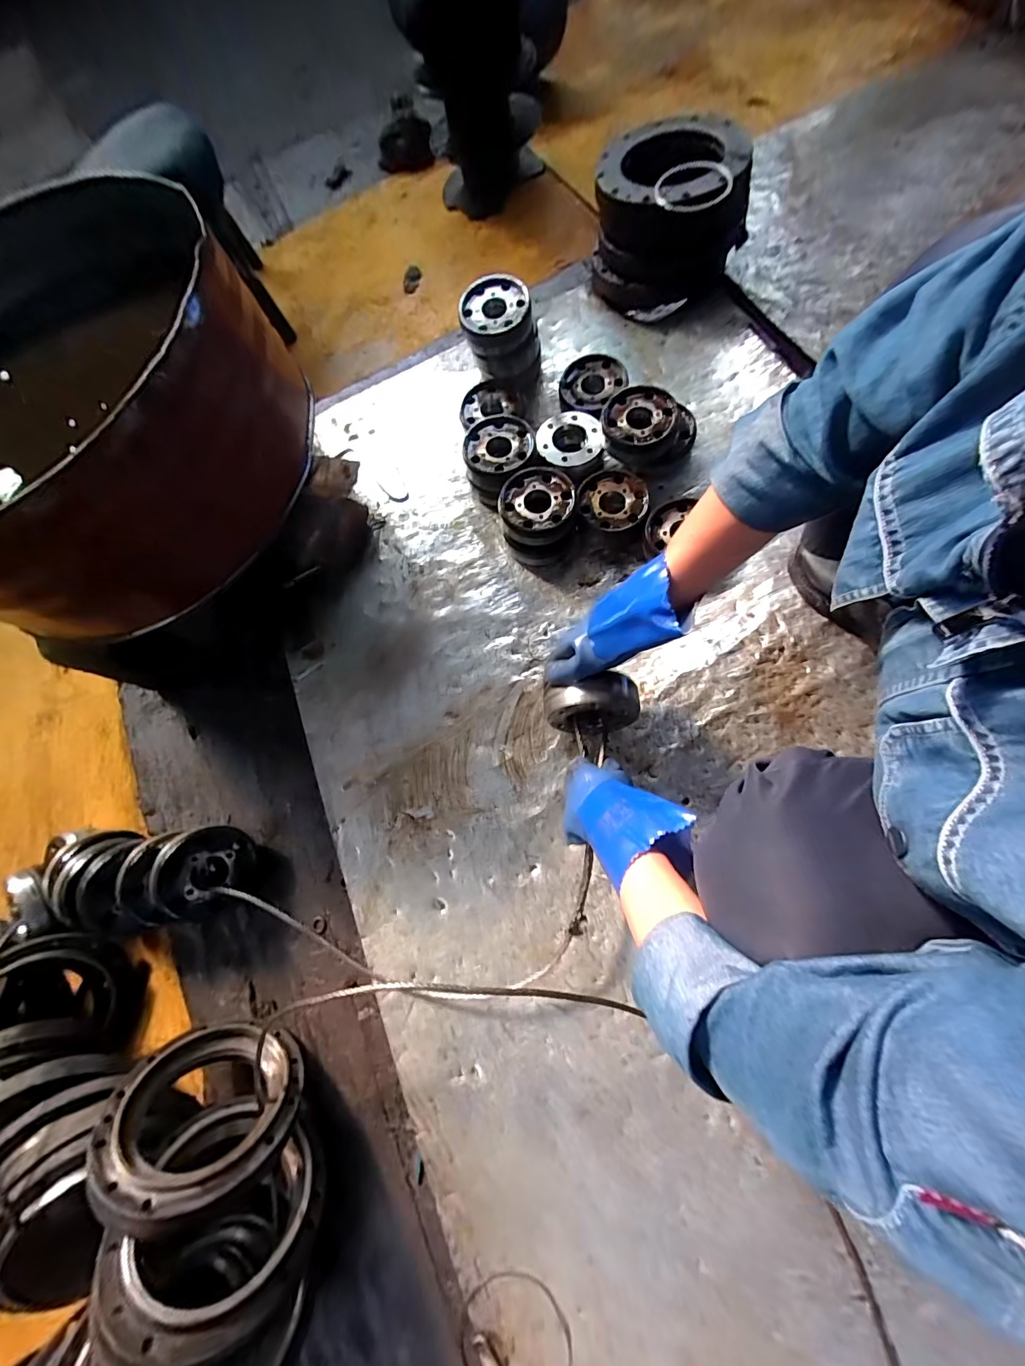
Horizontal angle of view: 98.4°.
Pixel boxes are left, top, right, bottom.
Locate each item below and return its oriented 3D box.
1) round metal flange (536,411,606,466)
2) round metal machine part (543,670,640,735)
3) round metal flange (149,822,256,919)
[{"bbox_3d":[0.099,-0.424,0.769,0.110,0.024,0.097,-10,76,-1],"label":"round metal flange"},{"bbox_3d":[0.102,0.031,0.582,0.115,0.106,0.060,-11,76,-1],"label":"round metal machine part"},{"bbox_3d":[-0.433,0.265,0.625,0.115,0.038,0.115,9,74,-31],"label":"round metal flange"}]

